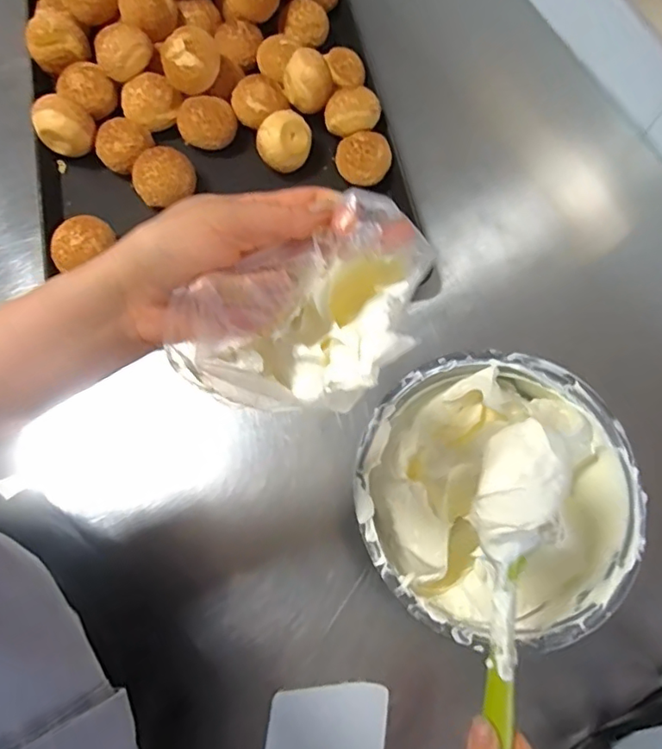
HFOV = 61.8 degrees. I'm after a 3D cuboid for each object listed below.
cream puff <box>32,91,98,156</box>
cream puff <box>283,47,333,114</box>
[{"bbox_3d":[-0.302,-0.281,0.631,0.059,0.063,0.055,0,74,-1],"label":"cream puff"},{"bbox_3d":[-0.028,-0.345,0.647,0.053,0.060,0.065,-15,73,-7],"label":"cream puff"}]

